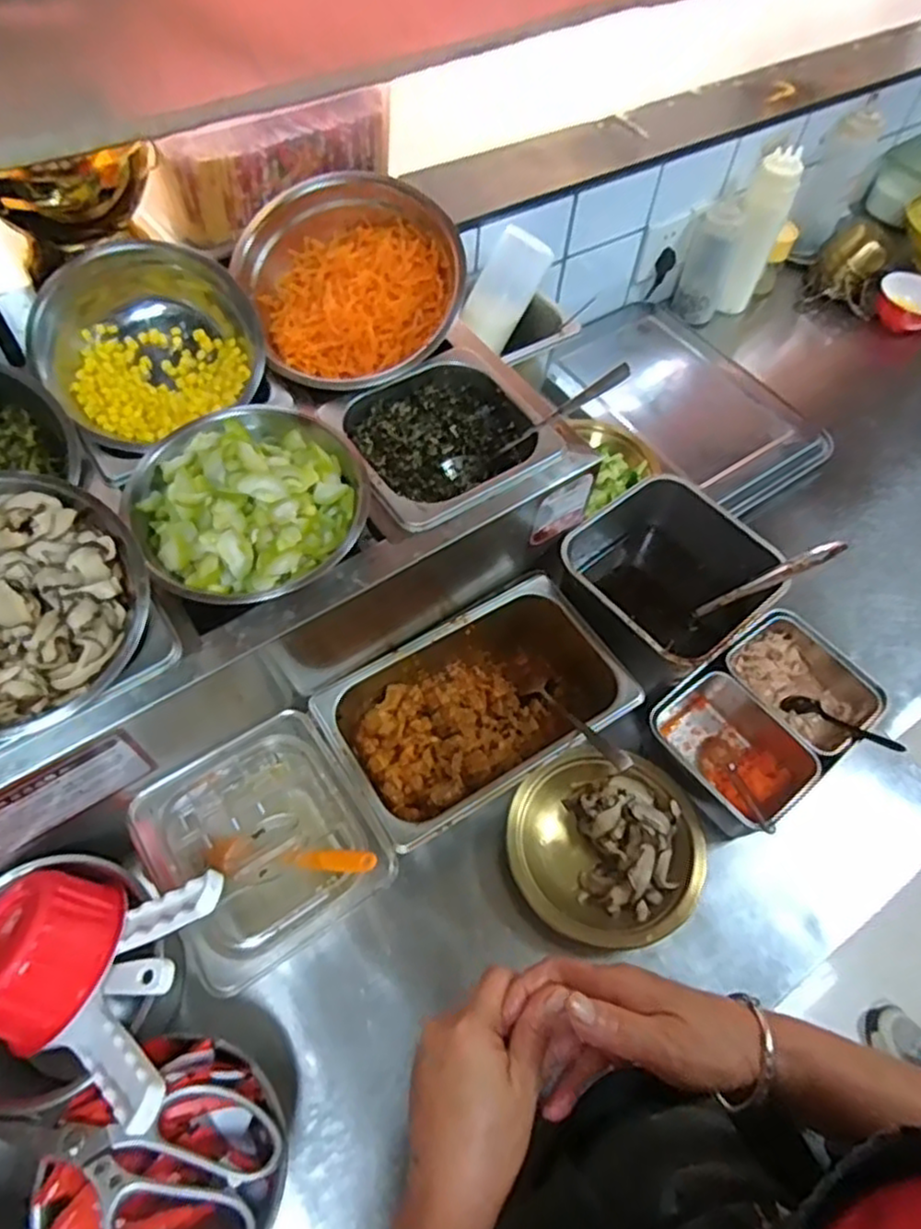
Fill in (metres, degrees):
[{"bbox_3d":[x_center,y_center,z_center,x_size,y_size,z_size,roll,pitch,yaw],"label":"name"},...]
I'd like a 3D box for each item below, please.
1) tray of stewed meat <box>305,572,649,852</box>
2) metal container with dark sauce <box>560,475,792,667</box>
[{"bbox_3d":[0.016,0.093,0.665,0.265,0.079,0.161,-28,64,-19],"label":"tray of stewed meat"},{"bbox_3d":[0.199,-0.020,0.741,0.174,0.141,0.194,-38,67,-23],"label":"metal container with dark sauce"}]

